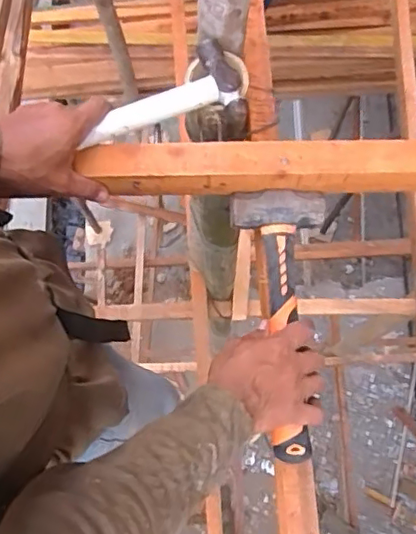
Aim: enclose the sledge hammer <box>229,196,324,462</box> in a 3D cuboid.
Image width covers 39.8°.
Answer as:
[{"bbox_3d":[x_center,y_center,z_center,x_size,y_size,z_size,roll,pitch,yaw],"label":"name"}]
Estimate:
[{"bbox_3d":[0.079,0.056,0.628,0.102,0.035,0.280,-1,79,0],"label":"sledge hammer"}]

